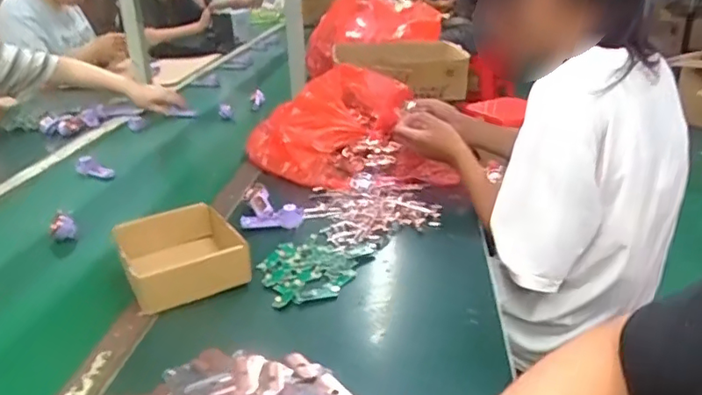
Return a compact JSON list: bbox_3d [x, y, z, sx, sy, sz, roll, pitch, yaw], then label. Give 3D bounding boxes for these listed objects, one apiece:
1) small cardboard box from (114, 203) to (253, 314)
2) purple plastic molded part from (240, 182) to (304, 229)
[{"bbox_3d":[-0.222,0.073,0.760,0.144,0.058,0.169,-13,25,-25],"label":"small cardboard box"},{"bbox_3d":[-0.125,0.012,0.914,0.093,0.032,0.103,-3,23,-4],"label":"purple plastic molded part"}]

